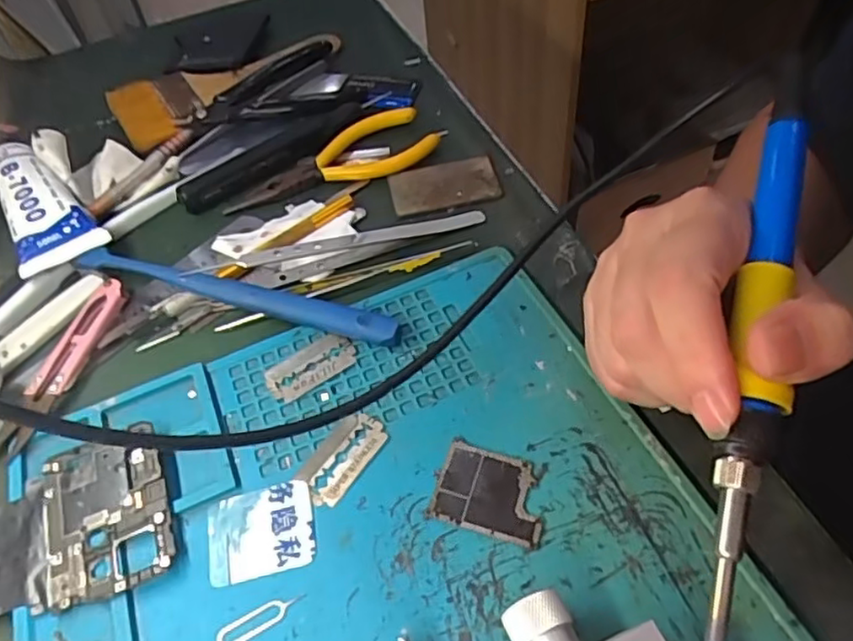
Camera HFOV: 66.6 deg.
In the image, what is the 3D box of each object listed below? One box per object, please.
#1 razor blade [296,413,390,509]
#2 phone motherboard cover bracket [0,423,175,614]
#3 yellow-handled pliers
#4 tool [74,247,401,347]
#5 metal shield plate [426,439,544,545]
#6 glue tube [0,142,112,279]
[{"bbox_3d":[-0.035,0.056,0.268,0.022,0.004,0.040,27,59,25],"label":"razor blade"},{"bbox_3d":[-0.157,0.089,0.252,0.112,0.008,0.066,-22,53,-12],"label":"phone motherboard cover bracket"},{"bbox_3d":[-0.057,-0.099,0.391,0.132,0.008,0.051,-17,52,-8],"label":"yellow-handled pliers"},{"bbox_3d":[-0.096,-0.013,0.322,0.176,0.015,0.012,13,54,16],"label":"tool"},{"bbox_3d":[0.025,0.066,0.253,0.042,0.004,0.033,12,54,15],"label":"metal shield plate"},{"bbox_3d":[-0.222,-0.064,0.371,0.043,0.025,0.114,-34,56,-20],"label":"glue tube"}]

